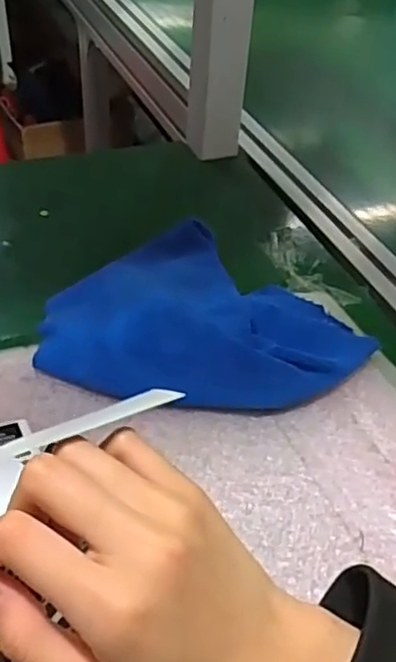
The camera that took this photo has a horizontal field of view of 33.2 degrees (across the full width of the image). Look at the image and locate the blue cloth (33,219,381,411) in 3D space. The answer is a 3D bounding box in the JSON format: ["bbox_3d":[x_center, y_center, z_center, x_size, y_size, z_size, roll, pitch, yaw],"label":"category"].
[{"bbox_3d":[0.007,-0.012,0.447,0.200,0.034,0.153,7,42,3],"label":"blue cloth"}]

